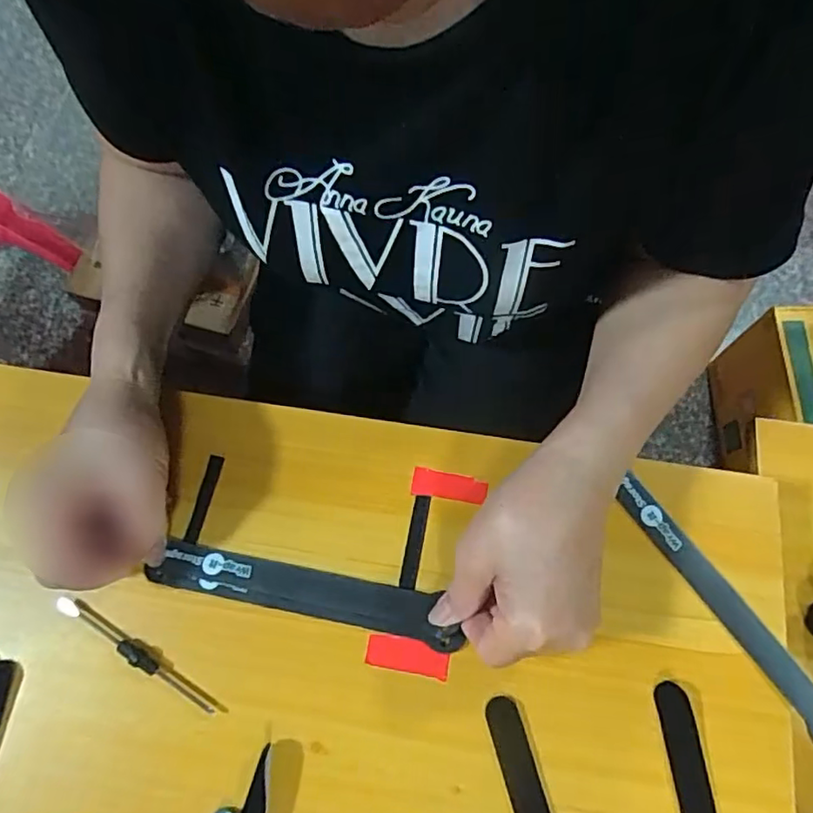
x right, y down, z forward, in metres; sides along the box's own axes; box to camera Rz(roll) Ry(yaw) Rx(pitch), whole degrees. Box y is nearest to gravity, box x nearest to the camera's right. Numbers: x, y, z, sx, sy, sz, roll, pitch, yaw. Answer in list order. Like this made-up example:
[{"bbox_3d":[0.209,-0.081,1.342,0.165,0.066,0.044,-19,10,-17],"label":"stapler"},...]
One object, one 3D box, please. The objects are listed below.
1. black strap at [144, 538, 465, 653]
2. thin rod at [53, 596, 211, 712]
[{"bbox_3d":[-0.061,0.112,0.355,0.188,0.009,0.029,11,70,5],"label":"black strap"},{"bbox_3d":[-0.160,0.145,0.343,0.113,0.007,0.009,29,73,12],"label":"thin rod"}]

